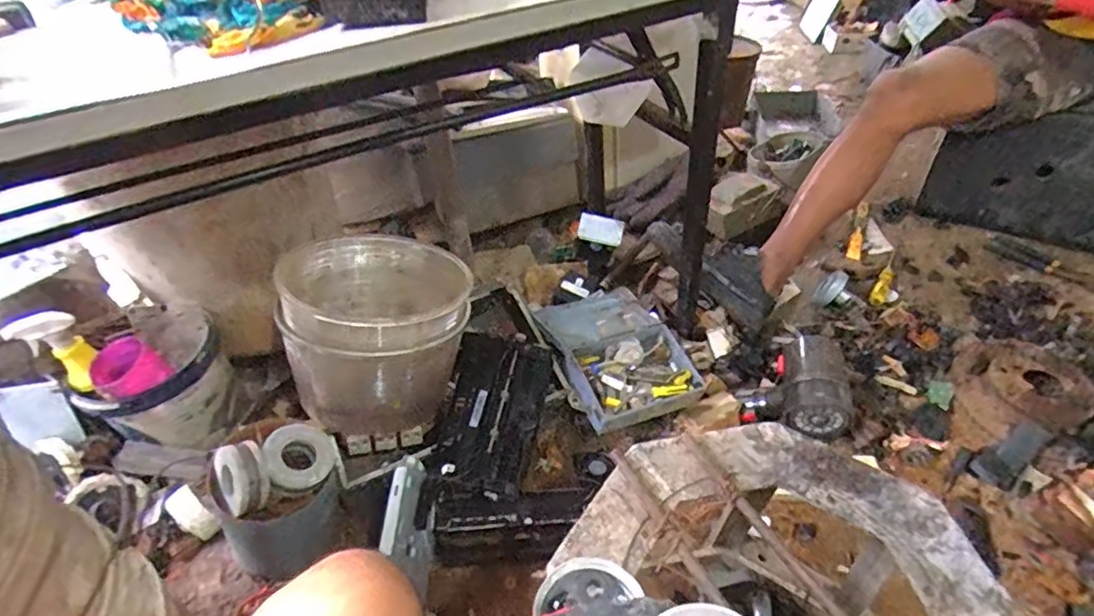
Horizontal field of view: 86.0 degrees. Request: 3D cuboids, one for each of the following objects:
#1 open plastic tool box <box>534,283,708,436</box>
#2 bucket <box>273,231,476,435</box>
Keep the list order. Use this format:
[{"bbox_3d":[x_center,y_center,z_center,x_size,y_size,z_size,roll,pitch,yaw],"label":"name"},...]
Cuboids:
[{"bbox_3d":[0.124,0.067,1.107,0.239,0.088,0.328,-20,43,-16],"label":"open plastic tool box"},{"bbox_3d":[-0.291,0.034,1.020,0.297,0.250,0.297,5,37,-4],"label":"bucket"}]

